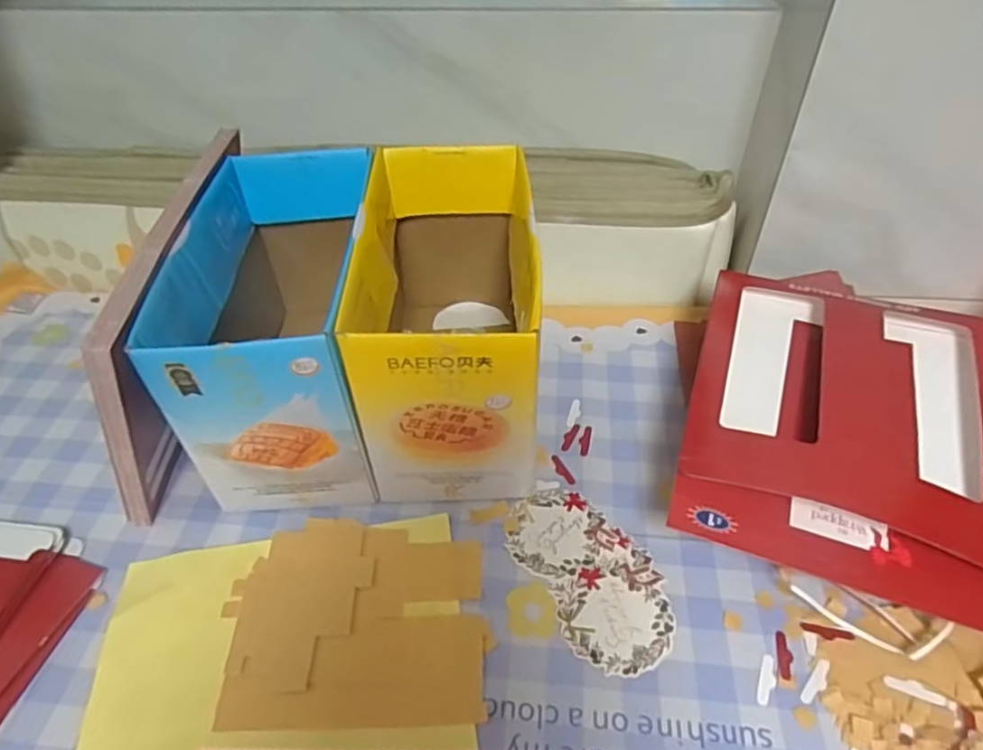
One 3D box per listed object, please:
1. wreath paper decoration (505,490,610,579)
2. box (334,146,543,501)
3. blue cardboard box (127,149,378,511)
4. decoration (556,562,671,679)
[{"bbox_3d":[0.044,0.106,0.430,0.065,0.004,0.066,0,45,0],"label":"wreath paper decoration"},{"bbox_3d":[-0.031,-0.044,0.469,0.111,0.157,0.230,-2,45,-1],"label":"box"},{"bbox_3d":[-0.154,-0.039,0.467,0.109,0.158,0.234,-6,46,-6],"label":"blue cardboard box"},{"bbox_3d":[0.076,0.149,0.386,0.068,0.004,0.065,-2,45,-1],"label":"decoration"}]

